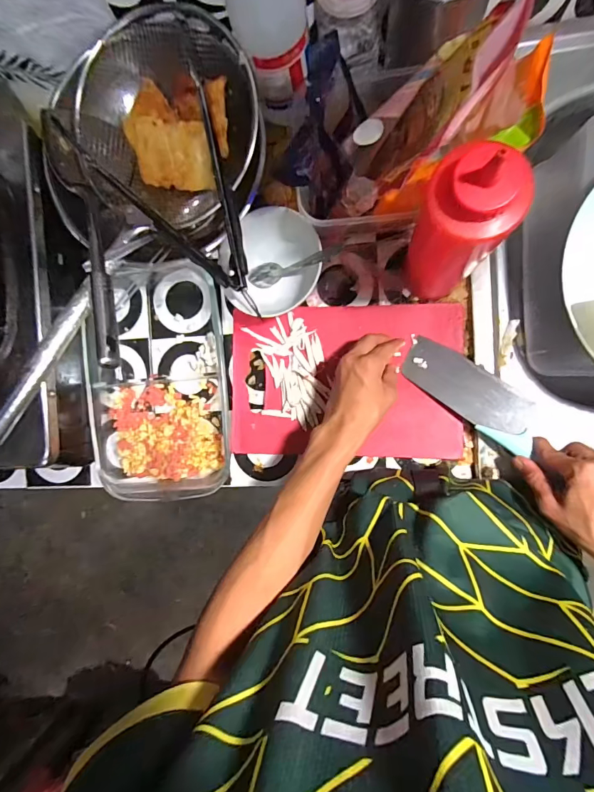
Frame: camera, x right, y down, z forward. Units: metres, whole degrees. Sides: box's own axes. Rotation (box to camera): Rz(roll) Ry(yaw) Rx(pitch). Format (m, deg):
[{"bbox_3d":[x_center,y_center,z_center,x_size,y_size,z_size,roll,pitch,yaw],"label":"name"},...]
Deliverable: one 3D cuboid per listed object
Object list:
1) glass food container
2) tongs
[{"bbox_3d":[-0.178,-0.025,0.509,0.182,0.047,0.298,-2,91,8],"label":"glass food container"},{"bbox_3d":[-0.117,-0.207,0.406,0.166,0.030,0.276,-30,87,8],"label":"tongs"}]

